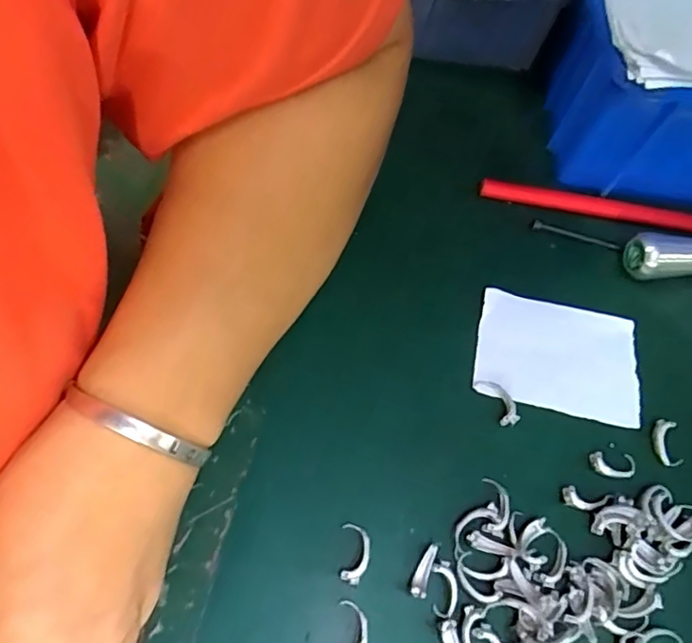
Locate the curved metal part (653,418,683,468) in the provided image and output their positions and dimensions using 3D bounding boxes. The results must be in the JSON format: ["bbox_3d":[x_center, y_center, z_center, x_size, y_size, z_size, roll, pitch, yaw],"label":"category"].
[{"bbox_3d":[0.141,0.053,0.260,0.010,0.004,0.020,0,65,-7],"label":"curved metal part"}]

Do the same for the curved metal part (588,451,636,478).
[{"bbox_3d":[0.115,0.062,0.255,0.021,0.004,0.010,6,65,-4],"label":"curved metal part"}]

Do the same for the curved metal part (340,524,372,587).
[{"bbox_3d":[0.004,0.091,0.231,0.011,0.005,0.022,6,65,-4],"label":"curved metal part"}]

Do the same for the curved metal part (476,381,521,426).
[{"bbox_3d":[0.069,0.035,0.263,0.011,0.005,0.023,-22,70,-16],"label":"curved metal part"}]

